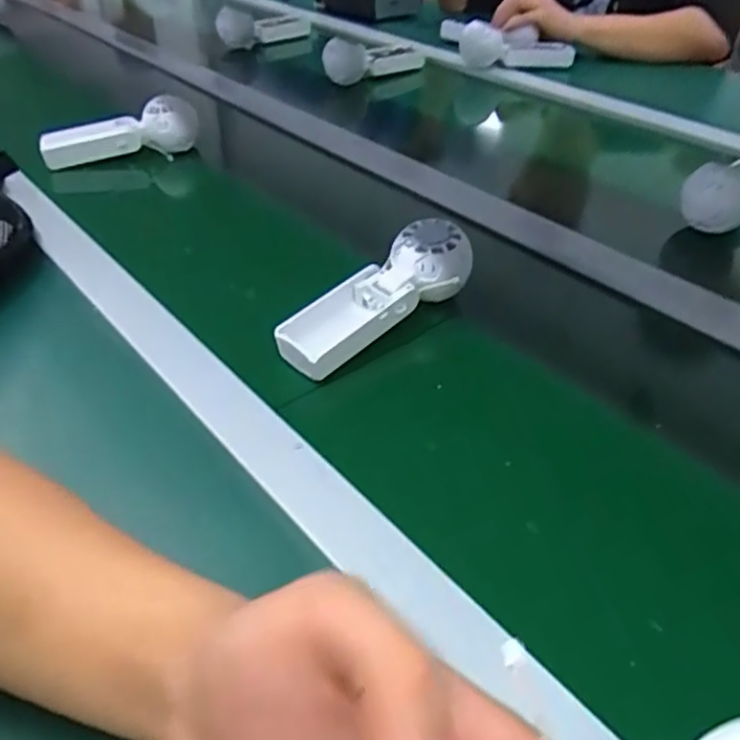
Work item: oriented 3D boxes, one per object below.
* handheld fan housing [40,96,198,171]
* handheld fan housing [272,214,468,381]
[{"bbox_3d":[-0.287,-0.265,0.750,0.172,0.074,0.032,-13,43,-14],"label":"handheld fan housing"},{"bbox_3d":[0.006,-0.055,0.489,0.165,0.061,0.061,-27,48,-27],"label":"handheld fan housing"}]

